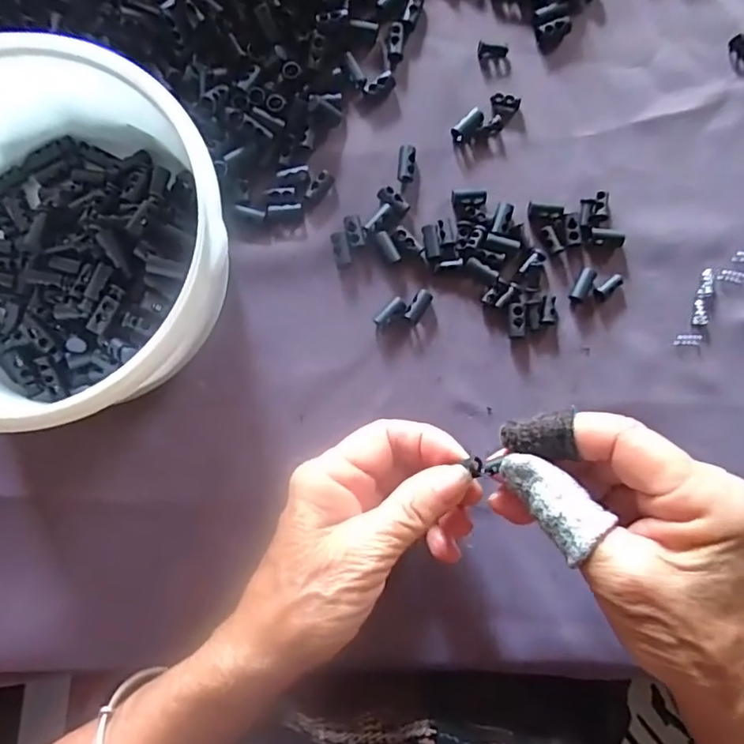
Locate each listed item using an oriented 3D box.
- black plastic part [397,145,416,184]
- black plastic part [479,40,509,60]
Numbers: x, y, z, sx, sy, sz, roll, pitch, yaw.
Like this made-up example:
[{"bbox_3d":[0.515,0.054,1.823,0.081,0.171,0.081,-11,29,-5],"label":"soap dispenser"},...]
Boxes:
[{"bbox_3d":[0.019,-0.116,0.300,0.009,0.007,0.021,5,86,-1],"label":"black plastic part"},{"bbox_3d":[0.068,-0.181,0.307,0.017,0.004,0.009,9,86,0],"label":"black plastic part"}]

